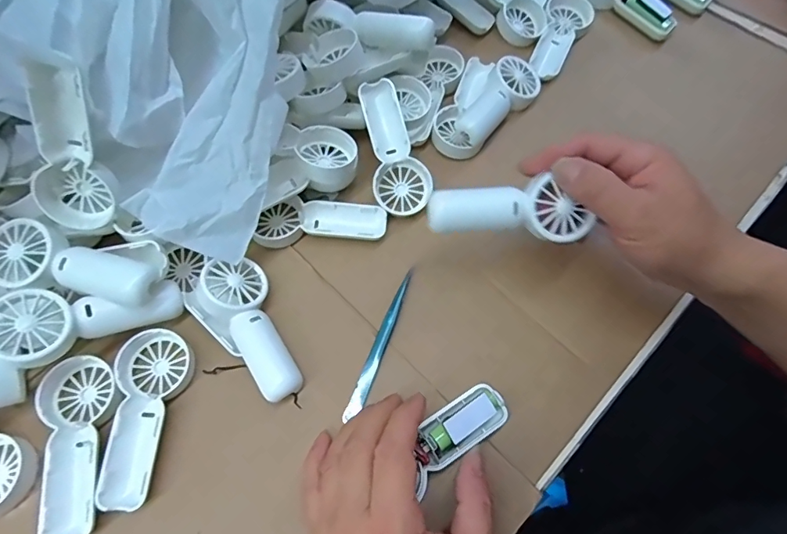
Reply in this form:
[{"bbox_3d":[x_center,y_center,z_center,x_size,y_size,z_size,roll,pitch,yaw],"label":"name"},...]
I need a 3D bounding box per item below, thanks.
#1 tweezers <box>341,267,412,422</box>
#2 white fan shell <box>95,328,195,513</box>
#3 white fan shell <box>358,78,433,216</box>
[{"bbox_3d":[-0.009,0.056,0.336,0.011,0.008,0.116,20,66,8],"label":"tweezers"},{"bbox_3d":[-0.163,0.098,0.305,0.046,0.015,0.110,-4,65,-3],"label":"white fan shell"},{"bbox_3d":[-0.003,-0.098,0.382,0.045,0.019,0.109,-18,93,-9],"label":"white fan shell"}]

